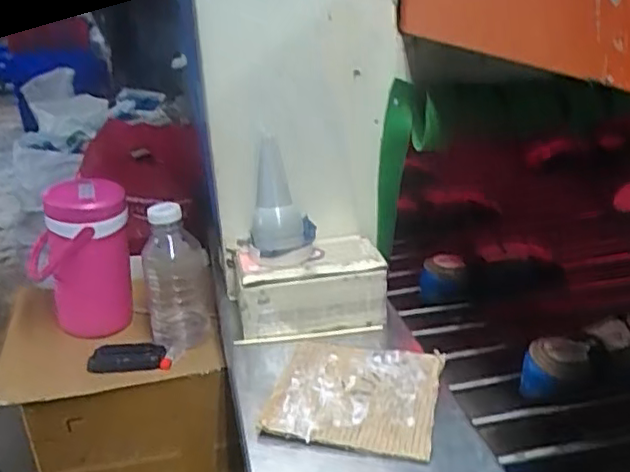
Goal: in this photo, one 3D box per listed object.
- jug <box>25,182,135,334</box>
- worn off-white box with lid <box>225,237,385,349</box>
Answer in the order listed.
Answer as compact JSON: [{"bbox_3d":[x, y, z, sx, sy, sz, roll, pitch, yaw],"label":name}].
[{"bbox_3d":[-0.367,0.041,0.990,0.150,0.245,0.147,-11,25,-22],"label":"jug"},{"bbox_3d":[-0.015,0.064,0.850,0.207,0.085,0.123,-4,23,-6],"label":"worn off-white box with lid"}]

